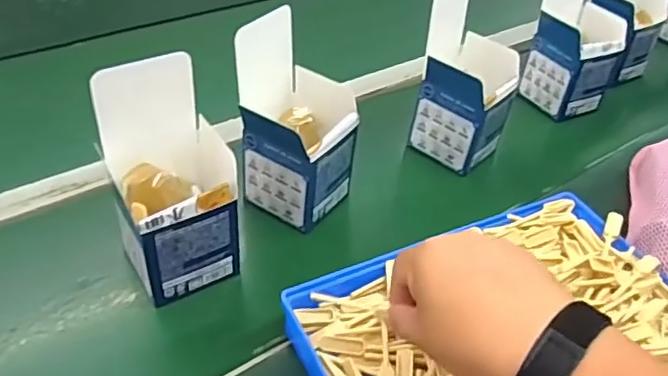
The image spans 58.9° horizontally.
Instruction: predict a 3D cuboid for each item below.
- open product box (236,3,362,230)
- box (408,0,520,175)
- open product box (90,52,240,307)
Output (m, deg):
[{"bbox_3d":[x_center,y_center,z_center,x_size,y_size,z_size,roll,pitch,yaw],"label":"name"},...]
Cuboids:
[{"bbox_3d":[-0.035,-0.061,0.561,0.094,0.167,0.086,29,46,22],"label":"open product box"},{"bbox_3d":[0.148,-0.119,0.656,0.098,0.162,0.092,30,47,24],"label":"box"},{"bbox_3d":[-0.132,-0.001,0.485,0.091,0.179,0.094,-12,45,-20],"label":"open product box"}]

